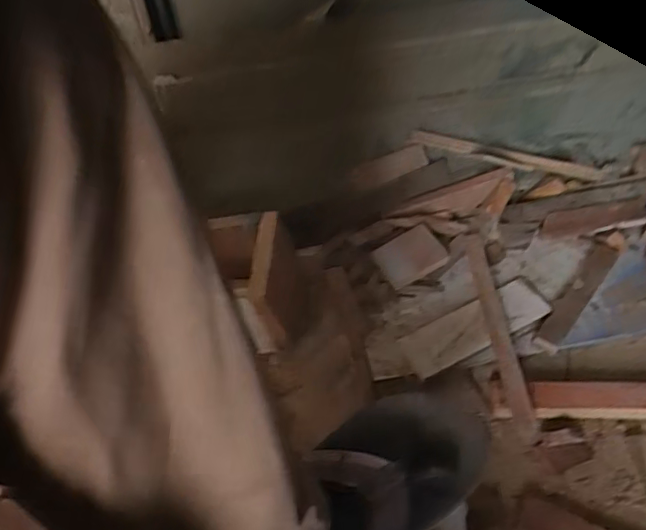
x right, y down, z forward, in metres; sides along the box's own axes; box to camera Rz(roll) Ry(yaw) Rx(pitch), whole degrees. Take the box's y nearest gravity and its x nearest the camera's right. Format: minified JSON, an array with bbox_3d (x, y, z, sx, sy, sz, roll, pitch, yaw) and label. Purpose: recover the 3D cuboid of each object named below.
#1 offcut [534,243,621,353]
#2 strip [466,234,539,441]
[{"bbox_3d":[0.303,0.034,0.699,0.031,0.011,0.181,28,57,26],"label":"offcut"},{"bbox_3d":[0.203,0.070,0.686,0.024,0.009,0.276,-5,49,1],"label":"strip"}]

